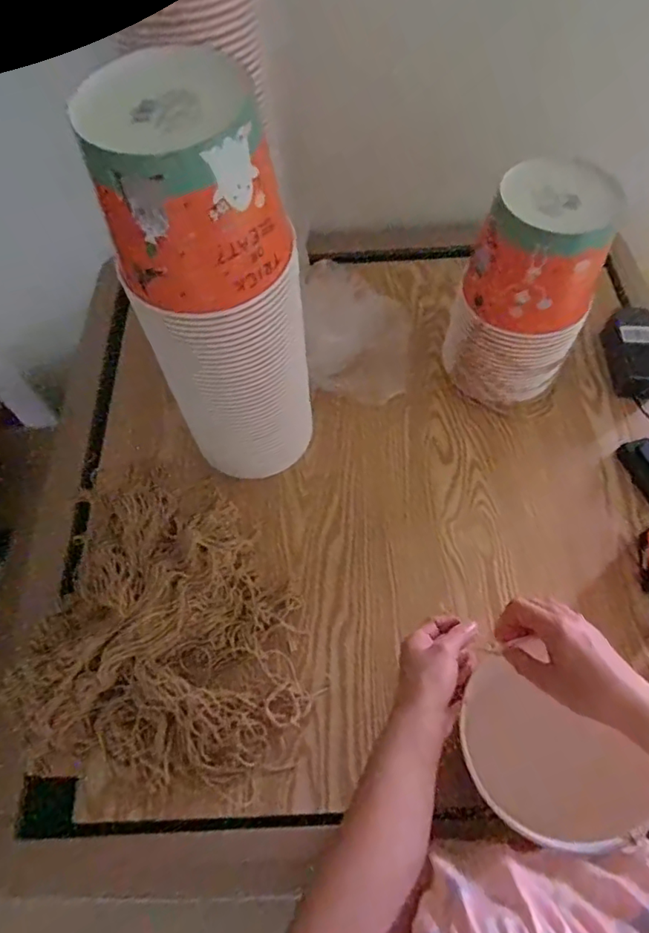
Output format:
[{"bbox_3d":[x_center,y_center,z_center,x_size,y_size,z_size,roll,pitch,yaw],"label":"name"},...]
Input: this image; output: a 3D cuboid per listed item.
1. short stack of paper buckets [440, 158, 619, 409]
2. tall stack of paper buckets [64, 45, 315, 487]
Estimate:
[{"bbox_3d":[0.243,-0.202,0.655,0.145,0.274,0.122,29,66,16],"label":"short stack of paper buckets"},{"bbox_3d":[-0.088,-0.137,0.541,0.147,0.443,0.122,-7,61,-2],"label":"tall stack of paper buckets"}]

